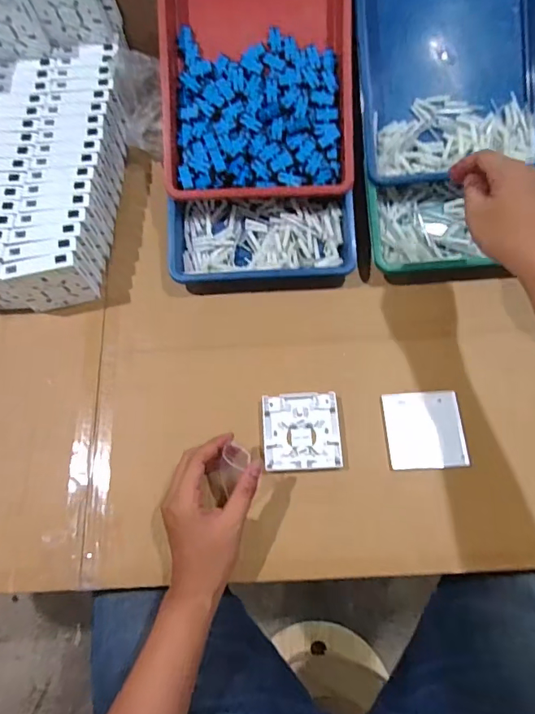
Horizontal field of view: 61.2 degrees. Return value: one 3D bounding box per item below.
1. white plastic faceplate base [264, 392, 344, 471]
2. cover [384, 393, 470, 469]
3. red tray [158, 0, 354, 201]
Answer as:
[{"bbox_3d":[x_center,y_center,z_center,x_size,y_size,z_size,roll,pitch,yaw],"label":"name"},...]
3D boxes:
[{"bbox_3d":[0.040,0.086,0.526,0.087,0.011,0.087,-3,70,1],"label":"white plastic faceplate base"},{"bbox_3d":[0.181,0.083,0.519,0.086,0.010,0.088,-3,70,1],"label":"cover"},{"bbox_3d":[-0.015,-0.371,0.572,0.238,0.056,0.330,-2,88,1],"label":"red tray"}]

